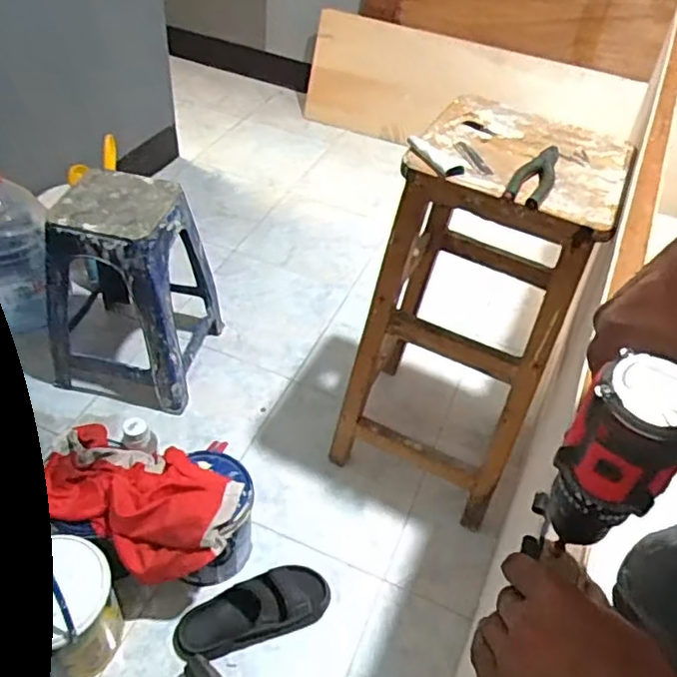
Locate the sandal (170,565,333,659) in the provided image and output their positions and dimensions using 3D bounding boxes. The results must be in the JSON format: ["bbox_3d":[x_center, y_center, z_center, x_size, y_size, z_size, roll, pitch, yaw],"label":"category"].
[{"bbox_3d":[-0.160,0.503,1.165,0.290,0.048,0.117,-12,48,-18],"label":"sandal"}]

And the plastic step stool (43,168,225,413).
[{"bbox_3d":[-0.489,-0.110,1.457,0.328,0.482,0.304,13,45,4],"label":"plastic step stool"}]

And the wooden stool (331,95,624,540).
[{"bbox_3d":[0.249,-0.056,1.211,0.335,0.676,0.354,21,46,12],"label":"wooden stool"}]

